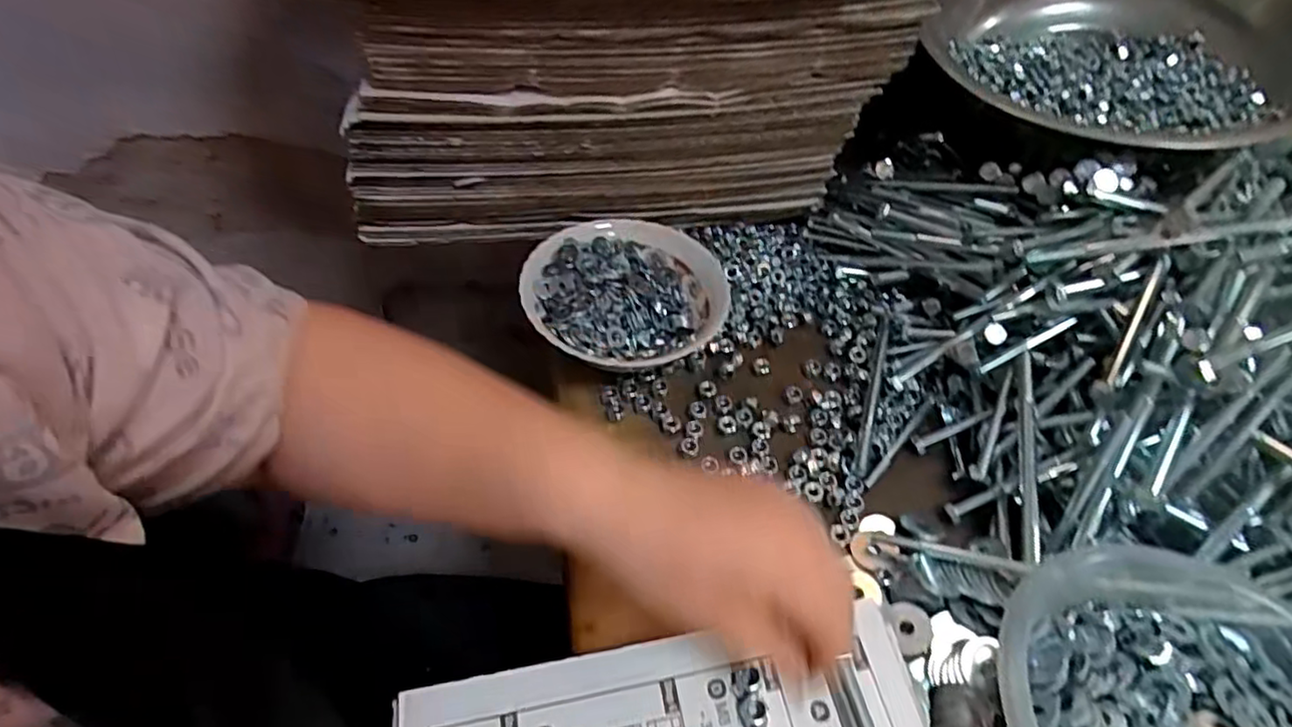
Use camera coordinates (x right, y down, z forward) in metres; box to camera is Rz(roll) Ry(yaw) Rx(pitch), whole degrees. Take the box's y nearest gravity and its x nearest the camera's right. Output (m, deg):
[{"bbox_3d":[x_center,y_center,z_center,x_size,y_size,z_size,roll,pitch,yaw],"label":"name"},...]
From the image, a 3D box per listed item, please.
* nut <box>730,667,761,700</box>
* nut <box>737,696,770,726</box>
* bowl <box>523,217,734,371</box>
[{"bbox_3d":[0.048,0.152,0.311,0.014,0.005,0.013,2,49,-2],"label":"nut"},{"bbox_3d":[0.050,0.163,0.304,0.014,0.005,0.014,2,49,-2],"label":"nut"},{"bbox_3d":[-0.015,-0.049,0.489,0.144,0.059,0.131,2,49,-2],"label":"bowl"}]

